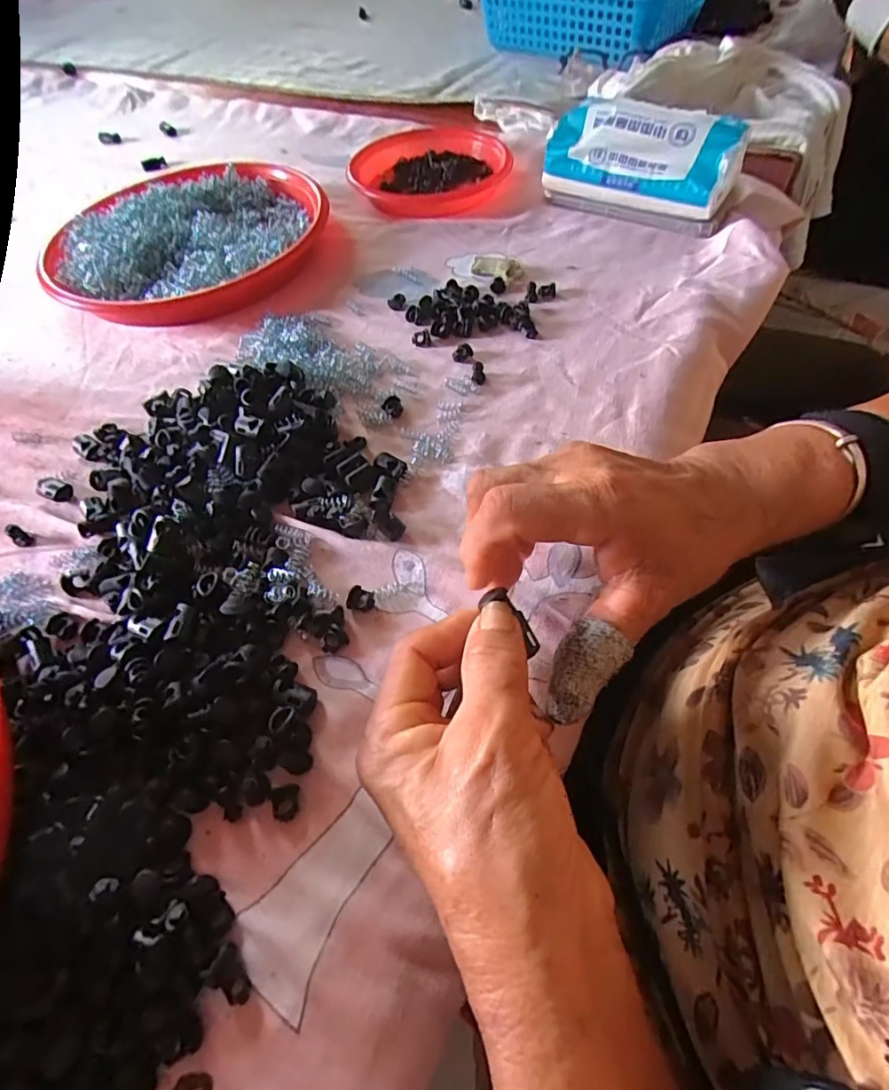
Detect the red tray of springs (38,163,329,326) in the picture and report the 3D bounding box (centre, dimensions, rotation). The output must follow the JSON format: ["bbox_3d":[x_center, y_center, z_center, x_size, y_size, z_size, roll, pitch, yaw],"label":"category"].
[{"bbox_3d":[-0.225,-0.283,0.494,0.230,0.033,0.248,9,57,11],"label":"red tray of springs"}]

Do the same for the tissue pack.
[{"bbox_3d":[0.176,-0.346,0.479,0.166,0.063,0.057,26,61,20],"label":"tissue pack"}]

